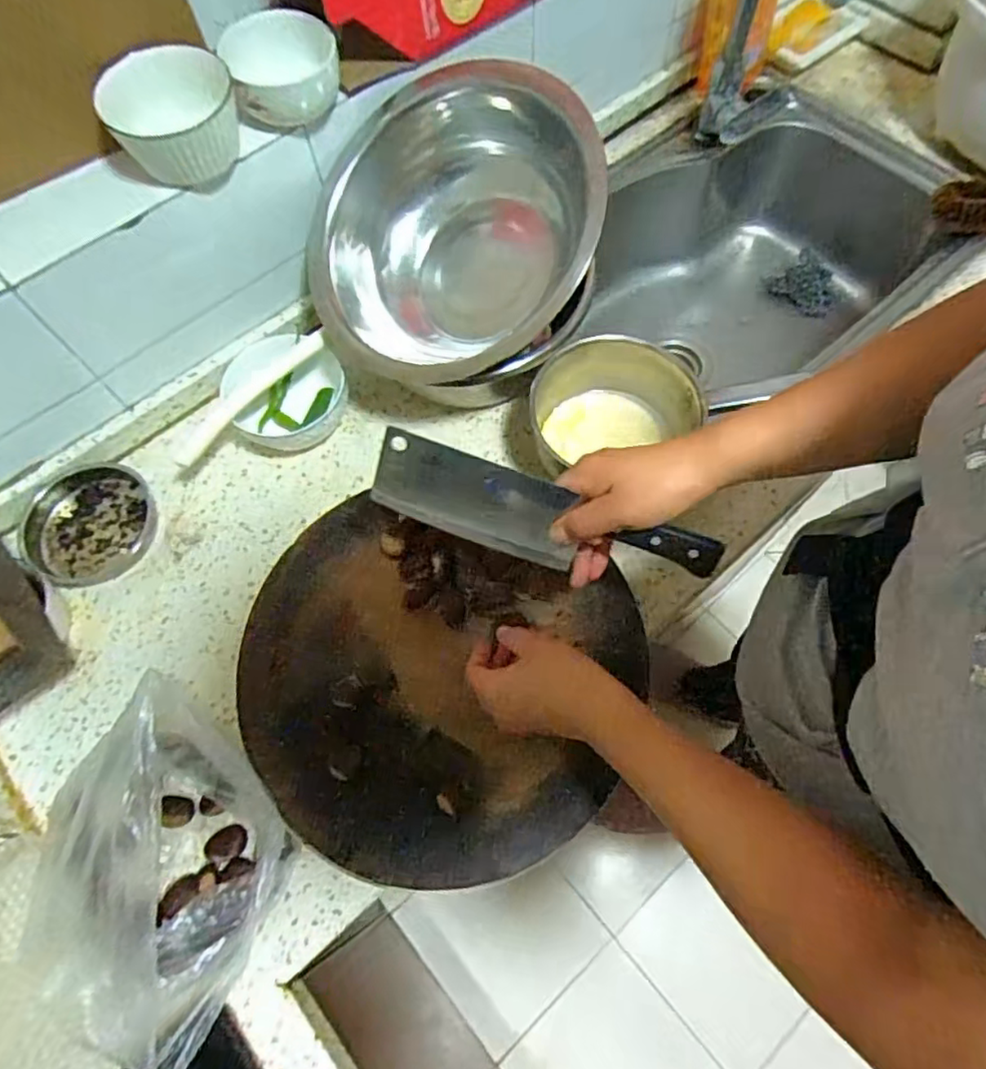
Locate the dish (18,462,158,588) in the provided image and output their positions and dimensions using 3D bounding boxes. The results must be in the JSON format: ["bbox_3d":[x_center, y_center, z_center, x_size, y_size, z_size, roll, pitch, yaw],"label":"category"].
[{"bbox_3d":[-0.430,-0.010,0.659,0.138,0.032,0.127,-1,66,2],"label":"dish"}]

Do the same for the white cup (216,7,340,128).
[{"bbox_3d":[-0.195,-0.433,0.588,0.101,0.059,0.099,-1,66,2],"label":"white cup"}]

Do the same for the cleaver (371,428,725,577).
[{"bbox_3d":[0.035,-0.008,0.492,0.266,0.075,0.018,21,29,3],"label":"cleaver"}]

